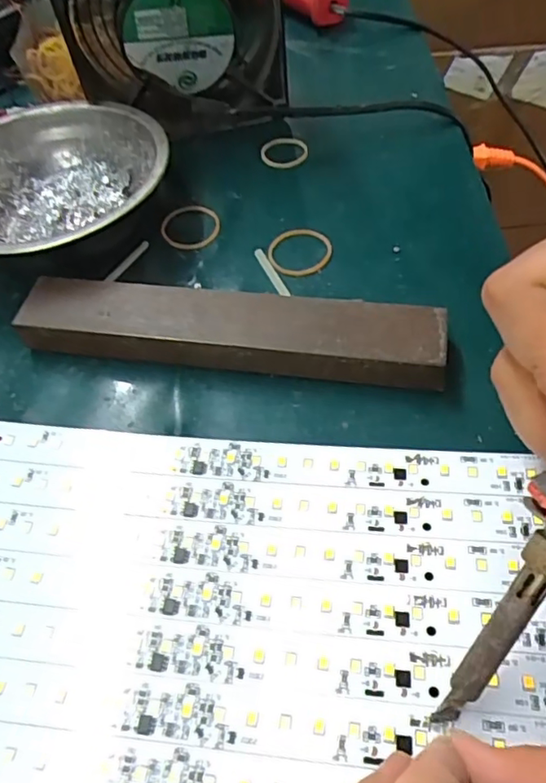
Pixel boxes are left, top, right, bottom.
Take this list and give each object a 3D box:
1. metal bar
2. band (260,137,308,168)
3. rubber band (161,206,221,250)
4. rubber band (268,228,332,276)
[{"bbox_3d":[-0.021,-0.028,0.258,0.186,0.021,0.033,8,55,9],"label":"metal bar"},{"bbox_3d":[0.007,-0.146,0.352,0.029,0.004,0.027,5,55,7],"label":"band"},{"bbox_3d":[-0.046,-0.091,0.318,0.032,0.004,0.036,-10,55,-4],"label":"rubber band"},{"bbox_3d":[0.014,-0.074,0.299,0.033,0.004,0.034,1,55,4],"label":"rubber band"}]

